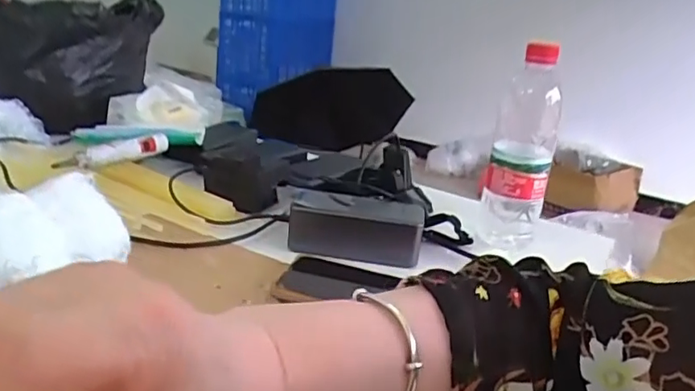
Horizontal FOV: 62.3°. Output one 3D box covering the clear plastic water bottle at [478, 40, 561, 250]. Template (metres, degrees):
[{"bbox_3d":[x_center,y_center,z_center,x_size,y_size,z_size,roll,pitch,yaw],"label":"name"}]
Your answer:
[{"bbox_3d":[0.184,-0.051,0.605,0.062,0.205,0.073,11,23,19],"label":"clear plastic water bottle"}]

